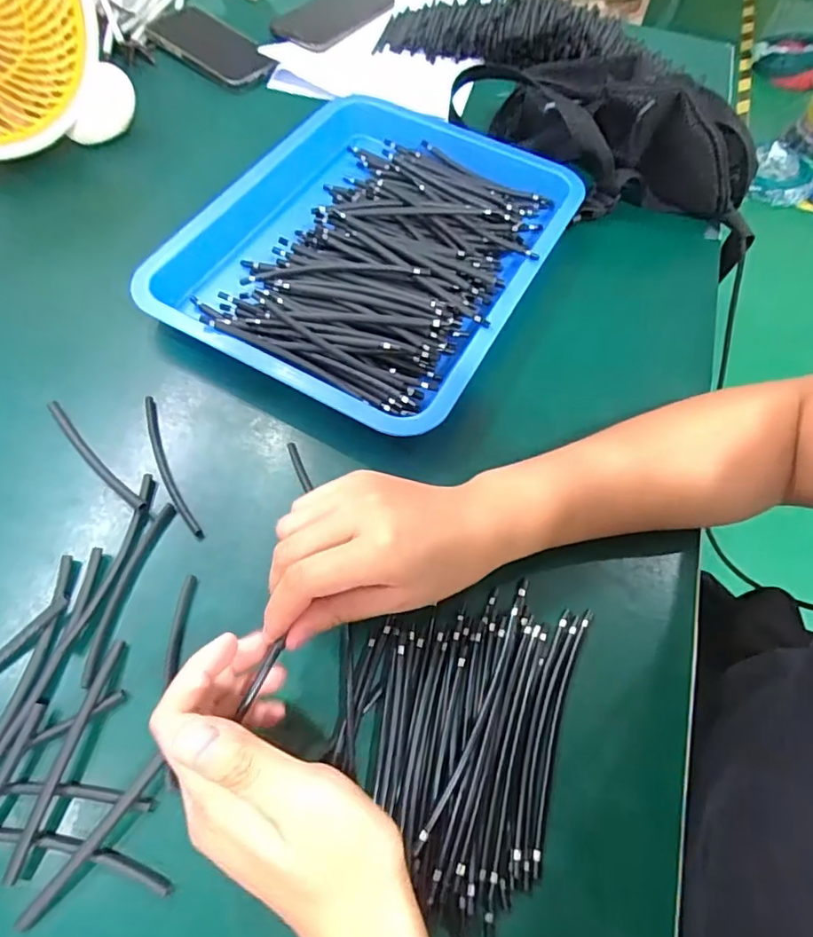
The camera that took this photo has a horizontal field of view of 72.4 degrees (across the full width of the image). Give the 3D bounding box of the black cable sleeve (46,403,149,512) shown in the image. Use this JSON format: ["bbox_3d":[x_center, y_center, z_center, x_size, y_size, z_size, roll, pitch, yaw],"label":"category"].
[{"bbox_3d":[-0.213,-0.008,0.376,0.115,0.008,0.013,41,69,18],"label":"black cable sleeve"}]

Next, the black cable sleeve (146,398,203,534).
[{"bbox_3d":[-0.164,-0.002,0.379,0.012,0.004,0.118,-24,66,-14],"label":"black cable sleeve"}]

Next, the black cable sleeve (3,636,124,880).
[{"bbox_3d":[-0.179,0.149,0.294,0.009,0.009,0.113,11,63,4],"label":"black cable sleeve"}]

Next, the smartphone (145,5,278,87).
[{"bbox_3d":[-0.213,-0.465,0.606,0.157,0.015,0.075,38,69,11],"label":"smartphone"}]

